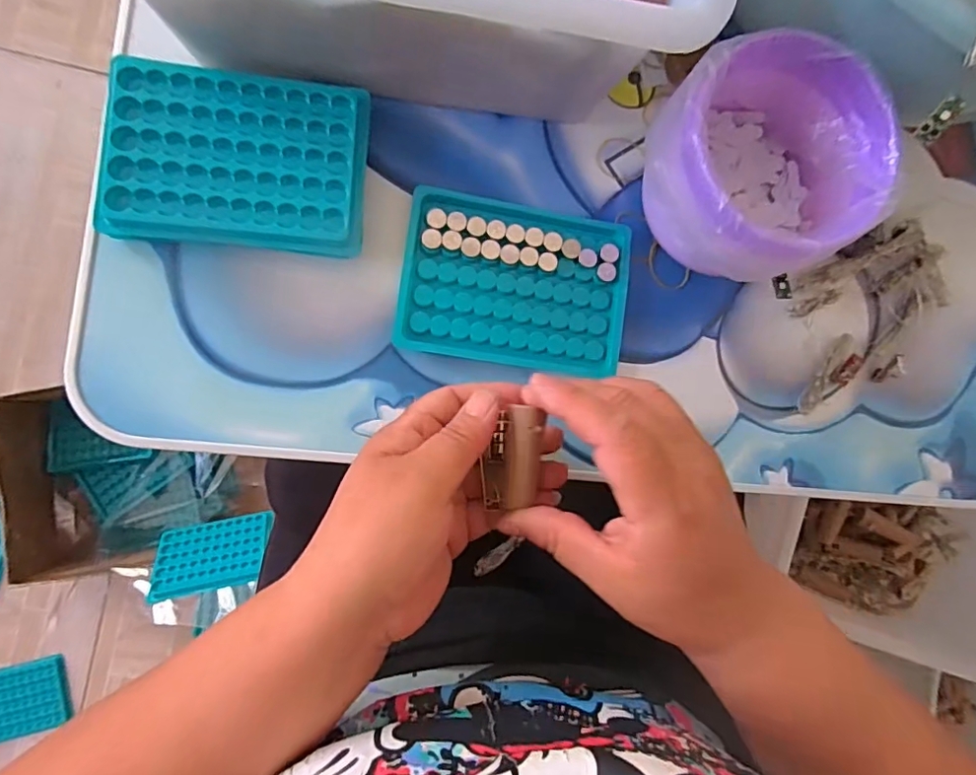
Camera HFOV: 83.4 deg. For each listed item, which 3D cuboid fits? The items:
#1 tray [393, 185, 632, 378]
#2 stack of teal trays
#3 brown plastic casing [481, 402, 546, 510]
[{"bbox_3d":[0.017,-0.061,0.323,0.132,0.008,0.095,8,86,-8],"label":"tray"},{"bbox_3d":[-0.132,-0.122,0.297,0.128,0.023,0.092,3,86,-8],"label":"stack of teal trays"},{"bbox_3d":[0.012,0.034,0.265,0.022,0.022,0.049,9,86,-8],"label":"brown plastic casing"}]

